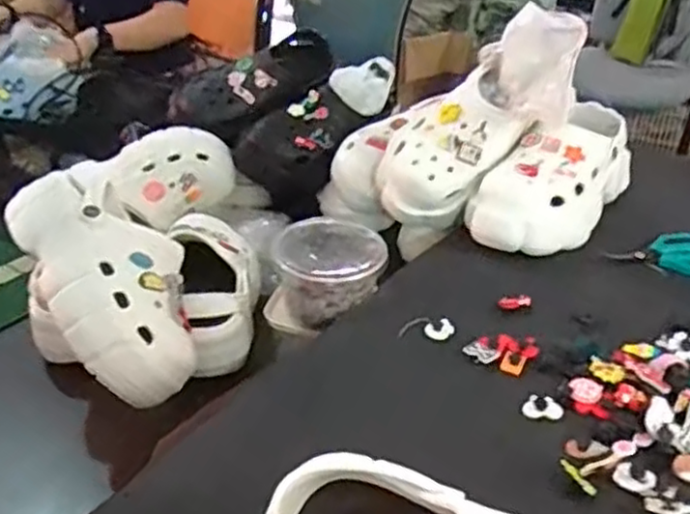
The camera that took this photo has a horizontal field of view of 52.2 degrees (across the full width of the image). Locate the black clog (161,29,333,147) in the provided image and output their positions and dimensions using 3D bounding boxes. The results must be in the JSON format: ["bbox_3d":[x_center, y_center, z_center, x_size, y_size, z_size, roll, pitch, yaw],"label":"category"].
[{"bbox_3d":[-0.127,-0.257,1.058,0.259,0.089,0.115,-34,42,-21],"label":"black clog"}]

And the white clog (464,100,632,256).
[{"bbox_3d":[0.244,-0.085,0.799,0.241,0.102,0.108,-38,44,-25],"label":"white clog"}]

